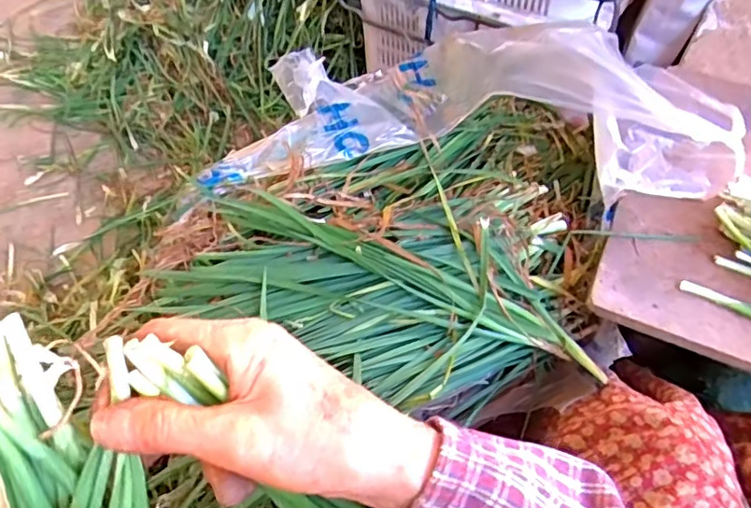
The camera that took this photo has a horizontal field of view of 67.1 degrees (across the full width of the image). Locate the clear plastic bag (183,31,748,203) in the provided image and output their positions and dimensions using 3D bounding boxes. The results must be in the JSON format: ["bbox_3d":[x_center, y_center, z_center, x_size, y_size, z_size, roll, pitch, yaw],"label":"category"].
[{"bbox_3d":[0.111,-0.198,0.673,0.549,0.133,0.314,5,51,2],"label":"clear plastic bag"}]

